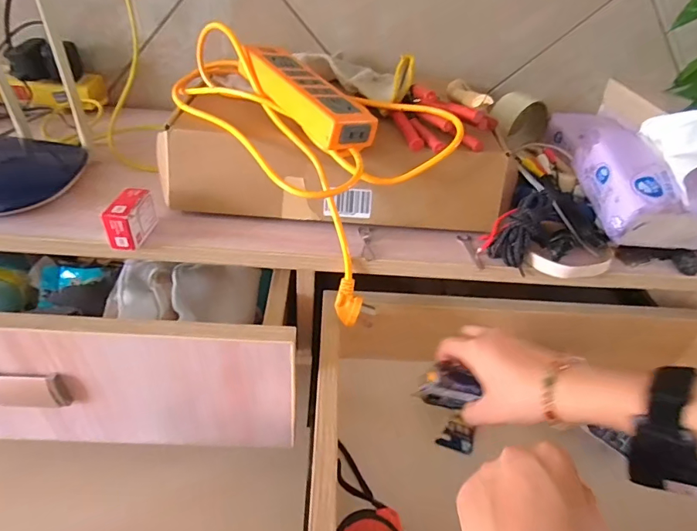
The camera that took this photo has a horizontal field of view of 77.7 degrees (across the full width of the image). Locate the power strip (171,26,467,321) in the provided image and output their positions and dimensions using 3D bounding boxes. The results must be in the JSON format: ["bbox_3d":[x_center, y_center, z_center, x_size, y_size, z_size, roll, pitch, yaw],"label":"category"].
[{"bbox_3d":[-0.063,-0.134,0.498,0.333,0.191,0.174,31,45,28],"label":"power strip"}]

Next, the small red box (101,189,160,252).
[{"bbox_3d":[-0.210,-0.046,0.417,0.025,0.037,0.054,5,39,-1],"label":"small red box"}]

